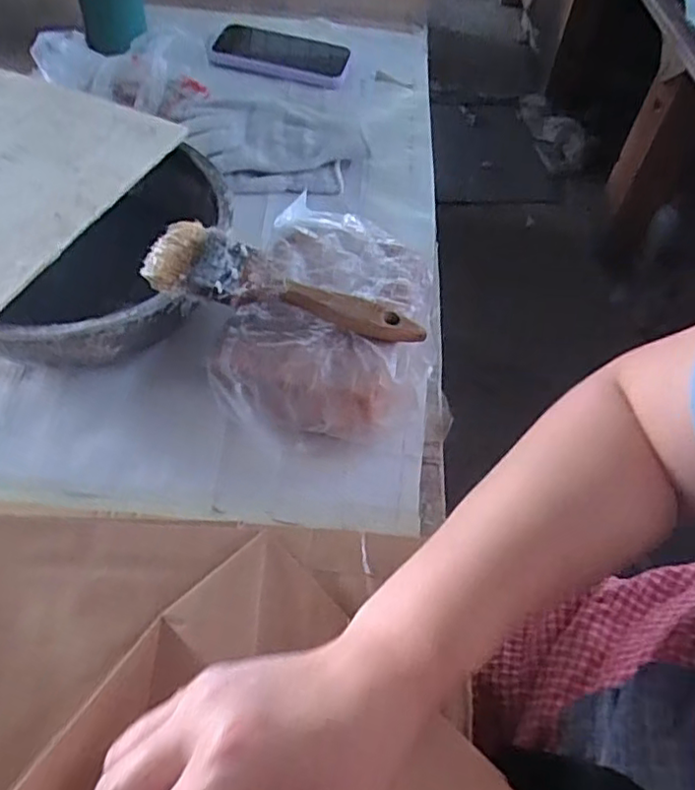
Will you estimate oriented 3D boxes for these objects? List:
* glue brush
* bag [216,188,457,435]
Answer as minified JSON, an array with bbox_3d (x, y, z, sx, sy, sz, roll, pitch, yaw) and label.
[{"bbox_3d":[-0.041,-0.062,0.392,0.174,0.015,0.052,23,61,-2],"label":"glue brush"},{"bbox_3d":[0.004,-0.051,0.447,0.150,0.063,0.180,14,55,4],"label":"bag"}]

